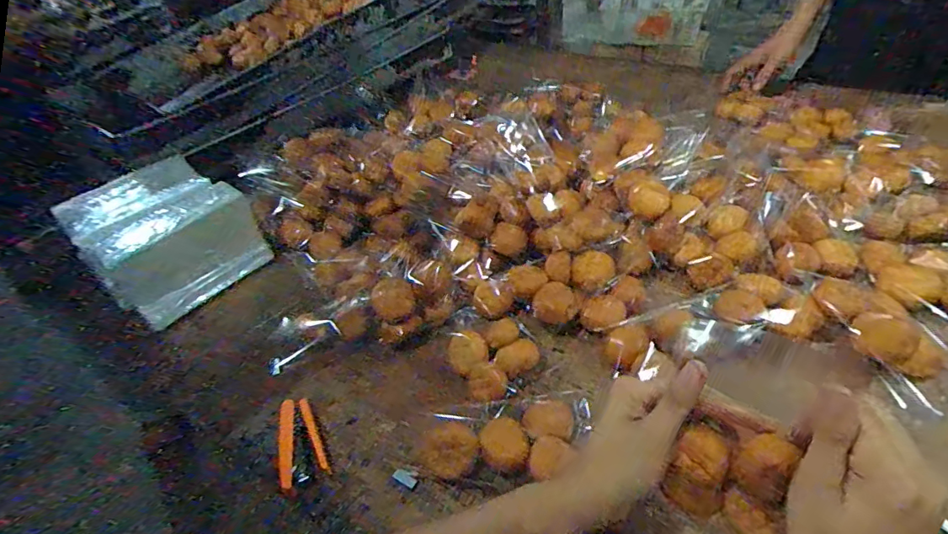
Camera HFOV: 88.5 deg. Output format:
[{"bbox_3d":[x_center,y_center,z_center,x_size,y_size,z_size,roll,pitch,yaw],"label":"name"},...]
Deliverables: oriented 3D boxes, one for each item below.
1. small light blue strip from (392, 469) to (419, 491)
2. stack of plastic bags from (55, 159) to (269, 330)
[{"bbox_3d":[-0.066,0.205,0.470,0.025,0.005,0.009,26,49,14],"label":"small light blue strip"},{"bbox_3d":[-0.479,-0.054,0.753,0.240,0.136,0.207,29,53,35],"label":"stack of plastic bags"}]

